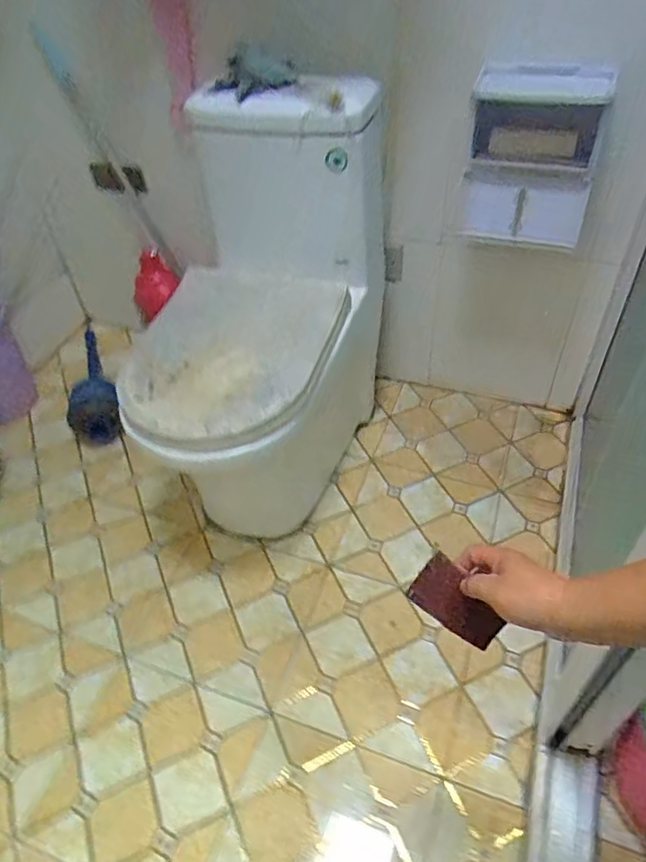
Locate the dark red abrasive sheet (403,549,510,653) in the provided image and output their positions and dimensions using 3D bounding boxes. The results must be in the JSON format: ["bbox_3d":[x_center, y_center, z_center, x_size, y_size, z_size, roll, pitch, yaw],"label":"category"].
[{"bbox_3d":[0.126,0.159,0.537,0.086,0.007,0.051,38,93,10],"label":"dark red abrasive sheet"}]

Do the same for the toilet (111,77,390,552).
[{"bbox_3d":[-0.111,-0.192,1.175,0.411,0.735,0.695,2,45,7],"label":"toilet"}]

